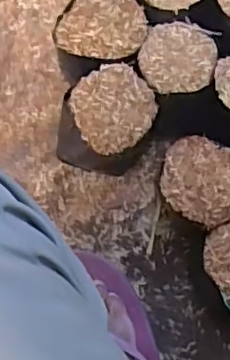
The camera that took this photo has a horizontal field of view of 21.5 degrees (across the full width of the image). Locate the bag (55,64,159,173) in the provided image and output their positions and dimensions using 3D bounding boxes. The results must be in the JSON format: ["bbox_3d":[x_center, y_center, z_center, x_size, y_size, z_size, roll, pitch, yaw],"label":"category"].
[{"bbox_3d":[-0.008,-0.057,0.663,0.086,0.123,0.099,41,77,9],"label":"bag"}]

